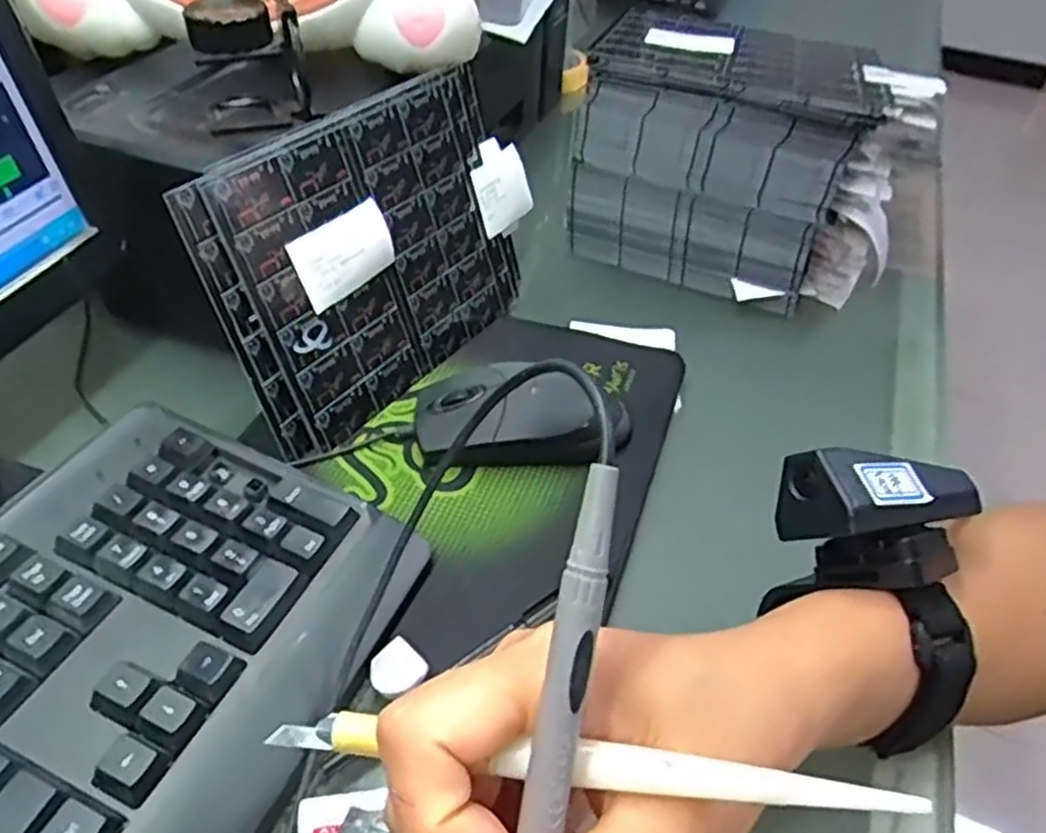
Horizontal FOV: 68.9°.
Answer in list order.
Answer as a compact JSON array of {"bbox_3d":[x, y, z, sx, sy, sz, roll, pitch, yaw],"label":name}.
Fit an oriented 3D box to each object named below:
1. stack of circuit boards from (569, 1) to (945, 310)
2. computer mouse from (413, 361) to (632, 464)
[{"bbox_3d":[0.153,-0.177,0.531,0.213,0.139,0.122,21,45,17],"label":"stack of circuit boards"},{"bbox_3d":[0.001,-0.003,0.408,0.116,0.038,0.058,2,43,-3],"label":"computer mouse"}]

